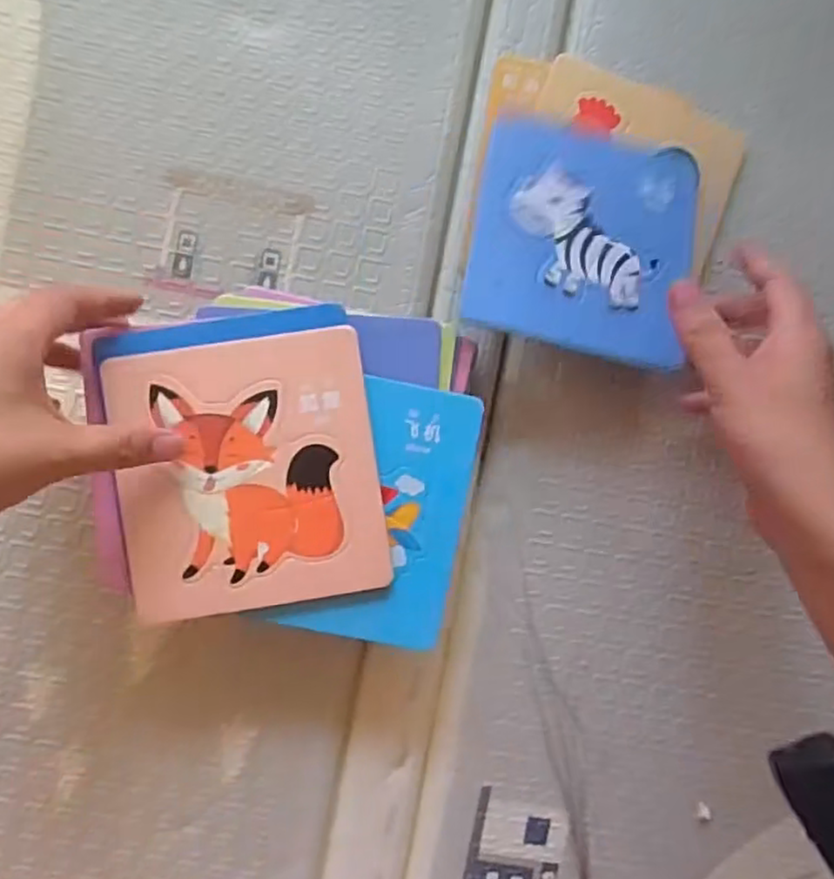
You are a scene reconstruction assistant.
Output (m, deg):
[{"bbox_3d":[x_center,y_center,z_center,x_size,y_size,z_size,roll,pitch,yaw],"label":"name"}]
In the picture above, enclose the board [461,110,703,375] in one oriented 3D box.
[{"bbox_3d":[0.091,-0.108,0.364,0.120,0.009,0.129,11,77,-7],"label":"board"}]

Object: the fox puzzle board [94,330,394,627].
[{"bbox_3d":[-0.079,0.016,0.324,0.118,0.005,0.123,-8,90,-4],"label":"fox puzzle board"}]

